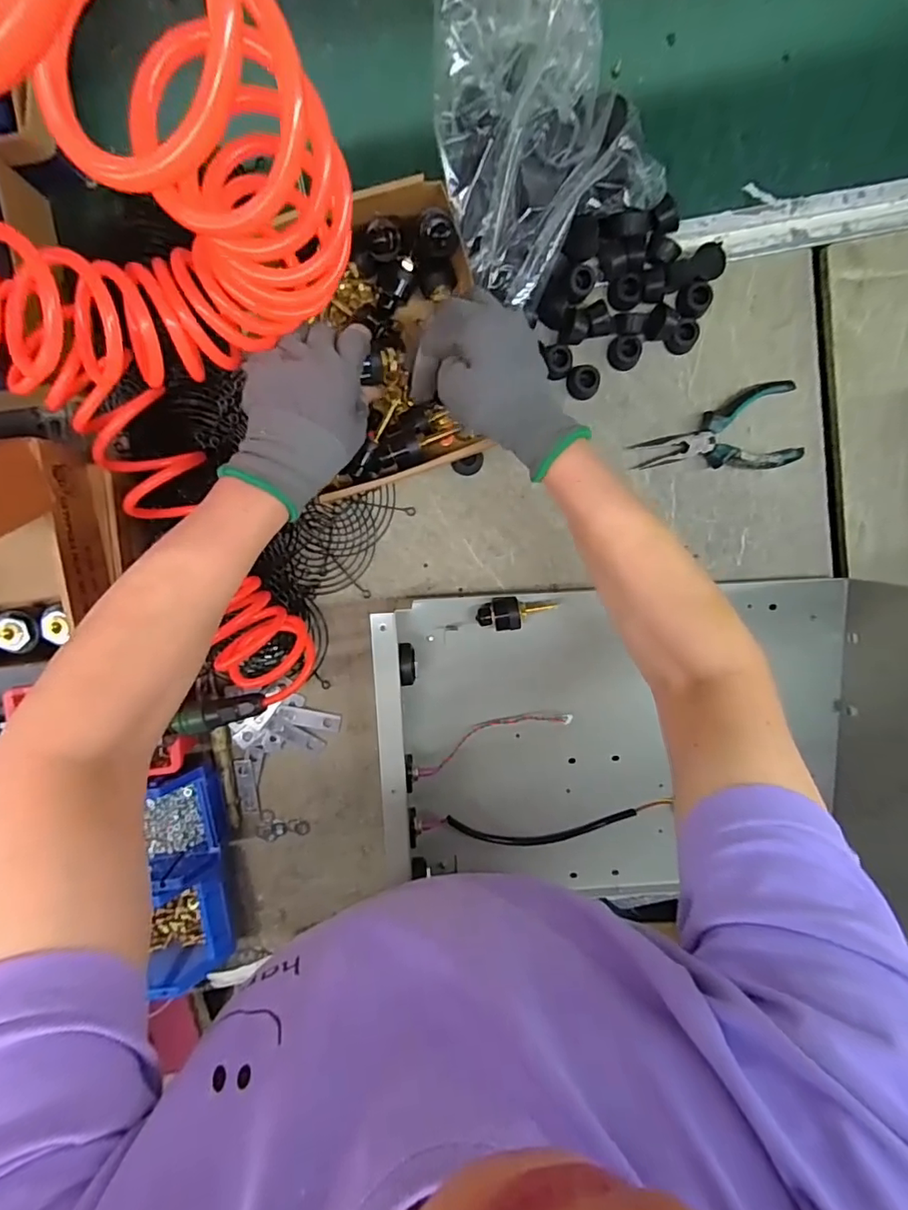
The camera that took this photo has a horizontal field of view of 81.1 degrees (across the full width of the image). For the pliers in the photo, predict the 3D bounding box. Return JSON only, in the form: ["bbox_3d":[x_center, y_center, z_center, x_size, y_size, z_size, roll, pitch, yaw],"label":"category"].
[{"bbox_3d":[0.252,-0.166,0.504,0.154,0.022,0.076,-6,98,-1],"label":"pliers"}]

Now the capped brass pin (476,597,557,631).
[{"bbox_3d":[0.059,0.006,0.506,0.073,0.036,0.028,-5,99,-1],"label":"capped brass pin"}]

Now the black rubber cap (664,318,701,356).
[{"bbox_3d":[0.212,-0.246,0.488,0.030,0.015,0.026,-43,97,4],"label":"black rubber cap"}]

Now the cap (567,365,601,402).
[{"bbox_3d":[0.121,-0.207,0.495,0.026,0.019,0.028,0,98,-2],"label":"cap"}]

